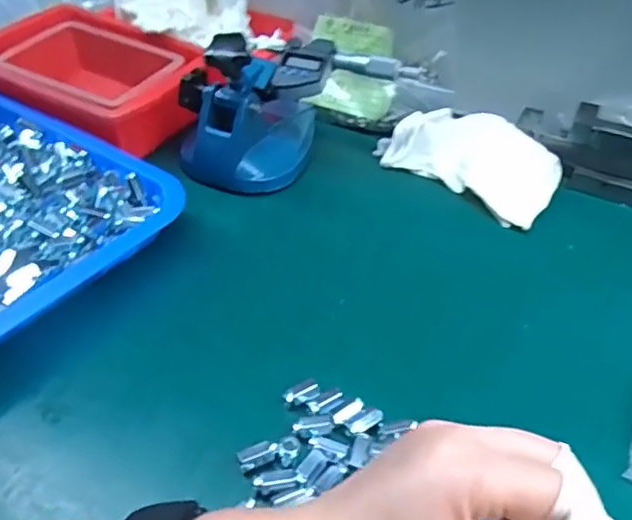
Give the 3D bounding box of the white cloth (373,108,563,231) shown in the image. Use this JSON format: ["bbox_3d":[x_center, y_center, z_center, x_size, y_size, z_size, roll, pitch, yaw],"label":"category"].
[{"bbox_3d":[0.138,-0.092,0.547,0.158,0.042,0.081,31,49,27],"label":"white cloth"}]

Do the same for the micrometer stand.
[{"bbox_3d":[-0.040,-0.139,0.531,0.087,0.115,0.156,33,50,29],"label":"micrometer stand"}]

